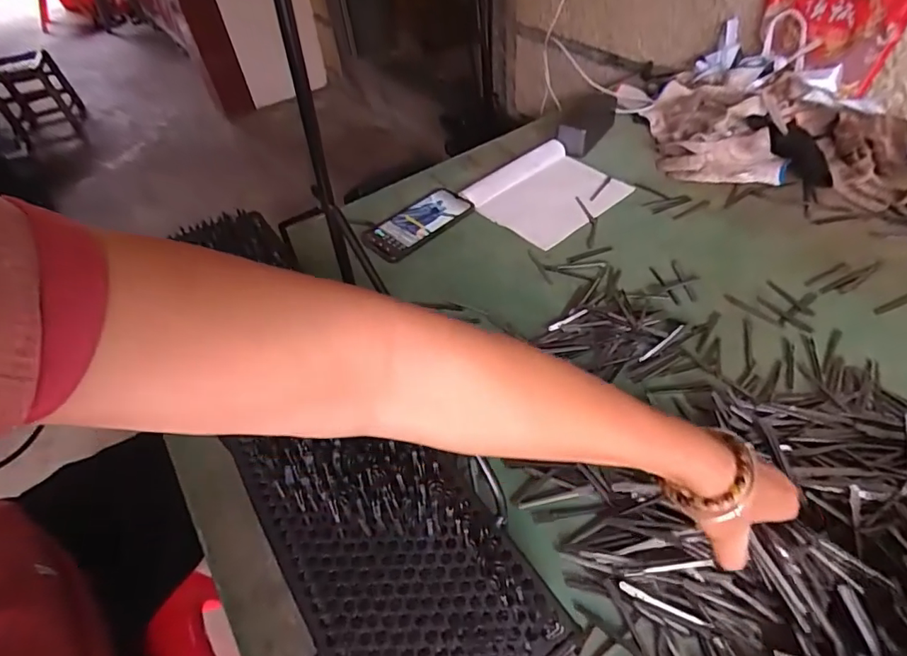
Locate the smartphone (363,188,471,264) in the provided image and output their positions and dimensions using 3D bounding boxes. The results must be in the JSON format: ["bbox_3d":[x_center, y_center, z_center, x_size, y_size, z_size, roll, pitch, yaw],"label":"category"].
[{"bbox_3d":[-0.051,-0.152,0.716,0.159,0.007,0.076,-36,54,-24],"label":"smartphone"}]

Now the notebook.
[{"bbox_3d":[0.138,-0.207,0.745,0.194,0.019,0.177,-36,54,-23],"label":"notebook"}]

